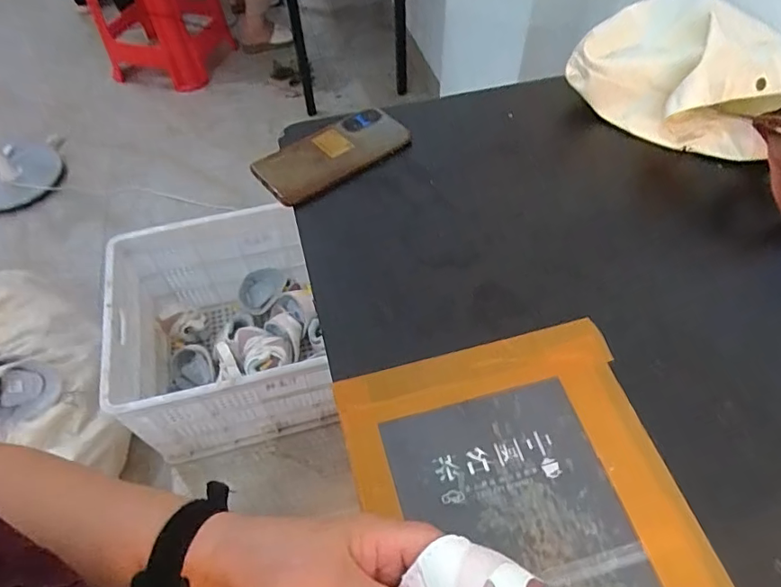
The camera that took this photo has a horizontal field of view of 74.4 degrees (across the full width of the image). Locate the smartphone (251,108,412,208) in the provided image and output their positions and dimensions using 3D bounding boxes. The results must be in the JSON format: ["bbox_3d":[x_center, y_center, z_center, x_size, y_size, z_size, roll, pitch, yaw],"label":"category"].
[{"bbox_3d":[-0.059,-0.149,0.551,0.167,0.014,0.073,-30,72,-20],"label":"smartphone"}]

